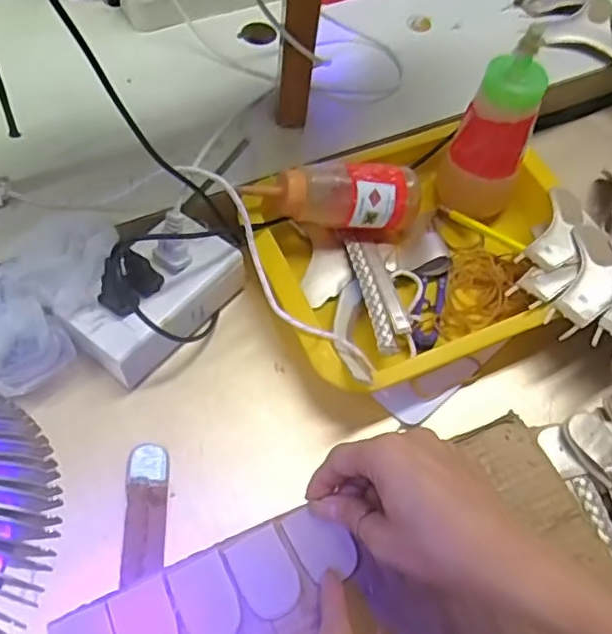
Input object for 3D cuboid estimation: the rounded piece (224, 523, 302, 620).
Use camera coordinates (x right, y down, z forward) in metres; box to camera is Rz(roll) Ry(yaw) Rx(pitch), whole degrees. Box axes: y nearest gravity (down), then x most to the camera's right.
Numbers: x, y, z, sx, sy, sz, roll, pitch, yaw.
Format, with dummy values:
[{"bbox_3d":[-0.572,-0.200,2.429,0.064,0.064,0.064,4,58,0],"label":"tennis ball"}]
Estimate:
[{"bbox_3d":[-0.024,0.149,0.365,0.033,0.004,0.047,-24,65,-18],"label":"rounded piece"}]

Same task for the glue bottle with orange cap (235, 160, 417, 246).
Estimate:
[{"bbox_3d":[0.021,-0.090,0.489,0.135,0.057,0.045,3,59,-17],"label":"glue bottle with orange cap"}]

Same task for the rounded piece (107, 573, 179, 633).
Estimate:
[{"bbox_3d":[-0.090,0.176,0.353,0.032,0.004,0.047,-18,63,-15],"label":"rounded piece"}]

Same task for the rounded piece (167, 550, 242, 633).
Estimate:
[{"bbox_3d":[-0.057,0.163,0.358,0.033,0.004,0.047,-20,64,-16],"label":"rounded piece"}]

